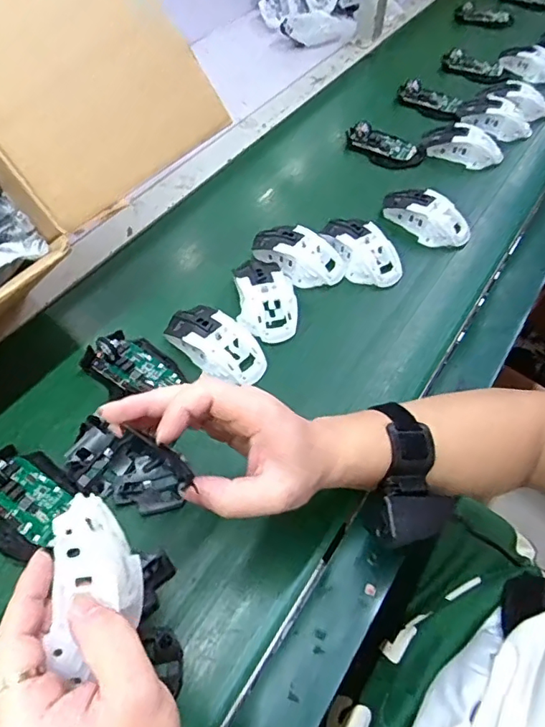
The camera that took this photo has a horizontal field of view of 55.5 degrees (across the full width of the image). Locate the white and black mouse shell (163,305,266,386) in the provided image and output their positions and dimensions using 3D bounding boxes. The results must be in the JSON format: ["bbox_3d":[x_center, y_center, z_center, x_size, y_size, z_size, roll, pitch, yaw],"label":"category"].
[{"bbox_3d":[-0.060,-0.023,0.530,0.113,0.032,0.059,31,60,20],"label":"white and black mouse shell"}]

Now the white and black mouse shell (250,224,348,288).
[{"bbox_3d":[0.029,-0.129,0.606,0.114,0.031,0.058,20,57,14],"label":"white and black mouse shell"}]

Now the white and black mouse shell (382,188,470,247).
[{"bbox_3d":[0.193,-0.185,0.653,0.116,0.040,0.058,26,59,17],"label":"white and black mouse shell"}]

